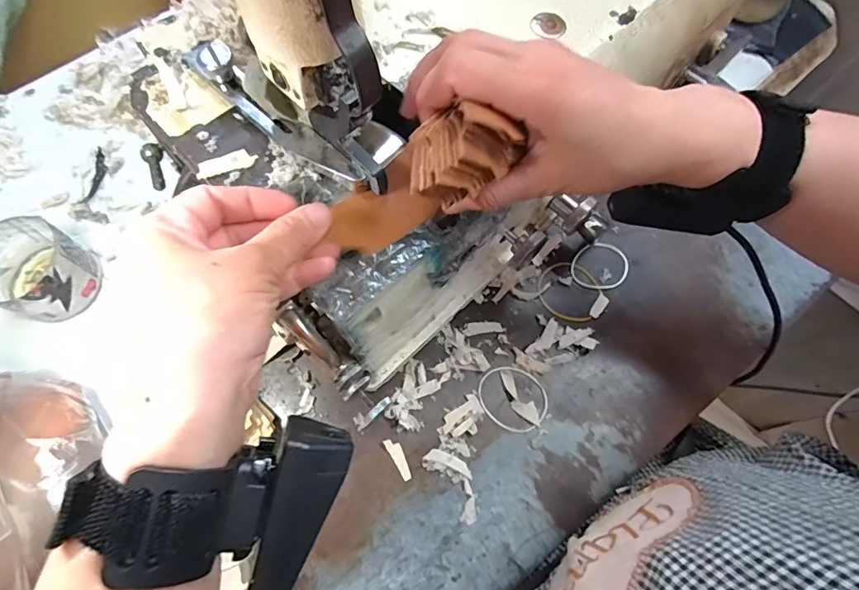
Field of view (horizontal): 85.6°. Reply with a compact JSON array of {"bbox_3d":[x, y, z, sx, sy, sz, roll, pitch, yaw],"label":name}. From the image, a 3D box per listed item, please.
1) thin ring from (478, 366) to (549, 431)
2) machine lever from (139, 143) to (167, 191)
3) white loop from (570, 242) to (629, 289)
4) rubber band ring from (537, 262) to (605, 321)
[{"bbox_3d":[0.066,0.081,0.365,0.057,0.004,0.047,35,73,10],"label":"thin ring"},{"bbox_3d":[-0.185,-0.087,0.313,0.011,0.007,0.034,-24,73,-10],"label":"machine lever"},{"bbox_3d":[0.152,-0.026,0.411,0.048,0.004,0.047,1,70,-2],"label":"white loop"},{"bbox_3d":[0.120,-0.003,0.400,0.053,0.005,0.052,1,70,-2],"label":"rubber band ring"}]

